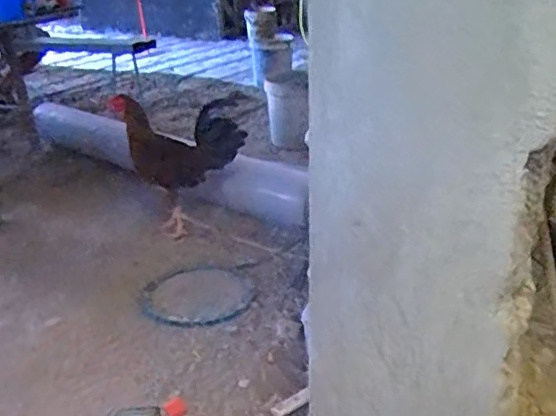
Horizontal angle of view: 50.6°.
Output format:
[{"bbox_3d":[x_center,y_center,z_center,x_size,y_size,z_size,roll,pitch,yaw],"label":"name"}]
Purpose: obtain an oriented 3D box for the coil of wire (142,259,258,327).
[{"bbox_3d":[-0.212,0.220,1.588,0.310,0.016,0.342,-3,24,-3],"label":"coil of wire"}]

